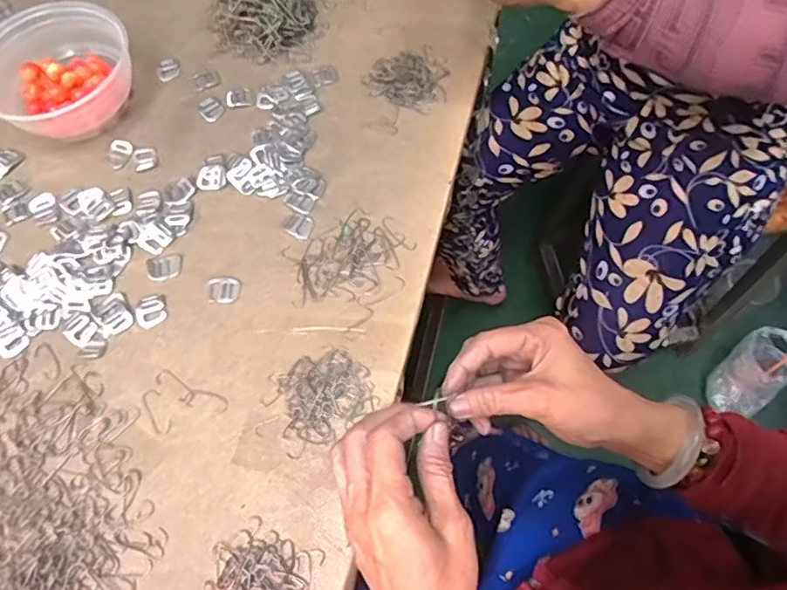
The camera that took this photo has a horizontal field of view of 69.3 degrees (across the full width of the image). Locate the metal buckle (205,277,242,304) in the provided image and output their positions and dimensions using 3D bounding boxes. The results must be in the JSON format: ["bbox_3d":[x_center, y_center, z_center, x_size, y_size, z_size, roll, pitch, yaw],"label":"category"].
[{"bbox_3d":[-0.166,-0.006,0.553,0.034,0.004,0.028,-6,65,1],"label":"metal buckle"}]

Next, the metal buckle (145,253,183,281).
[{"bbox_3d":[-0.227,-0.028,0.566,0.035,0.004,0.025,-20,66,-6],"label":"metal buckle"}]

